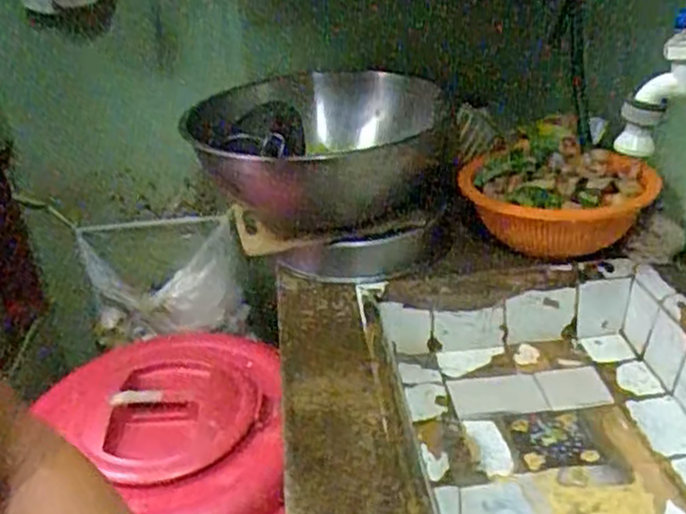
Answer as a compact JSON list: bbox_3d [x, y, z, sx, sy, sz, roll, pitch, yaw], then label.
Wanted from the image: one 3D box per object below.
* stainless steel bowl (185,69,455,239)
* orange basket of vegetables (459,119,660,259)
[{"bbox_3d":[-0.020,-0.165,1.151,0.338,0.198,0.358,3,28,14],"label":"stainless steel bowl"},{"bbox_3d":[0.354,-0.113,1.186,0.294,0.149,0.269,10,30,26],"label":"orange basket of vegetables"}]

